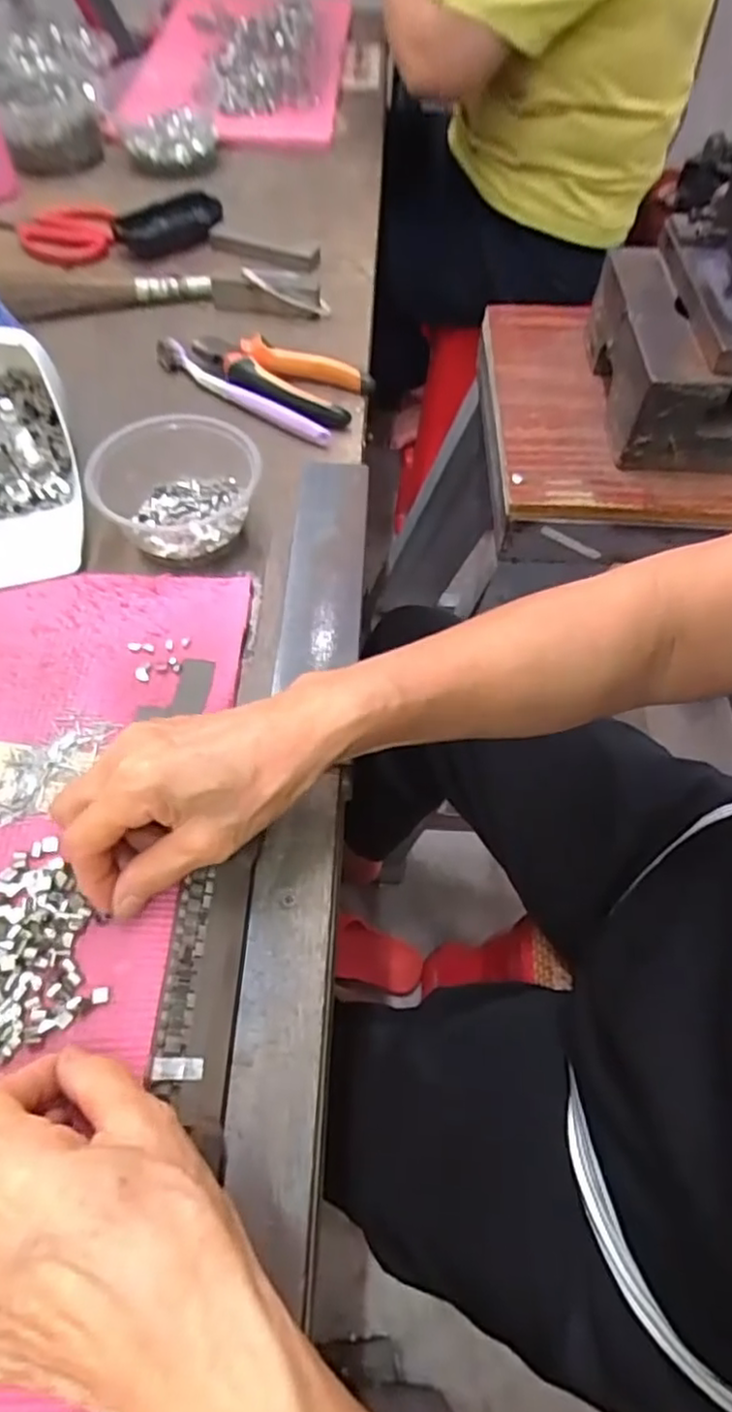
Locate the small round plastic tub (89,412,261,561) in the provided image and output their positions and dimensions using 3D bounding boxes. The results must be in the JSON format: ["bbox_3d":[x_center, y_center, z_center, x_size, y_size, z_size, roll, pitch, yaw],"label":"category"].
[{"bbox_3d":[-0.123,-0.148,0.451,0.095,0.048,0.095,1,58,-2],"label":"small round plastic tub"}]

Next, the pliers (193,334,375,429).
[{"bbox_3d":[-0.076,-0.264,0.544,0.146,0.019,0.072,20,60,9],"label":"pliers"}]

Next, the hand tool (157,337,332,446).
[{"bbox_3d":[-0.102,-0.253,0.542,0.180,0.013,0.018,34,63,17],"label":"hand tool"}]

